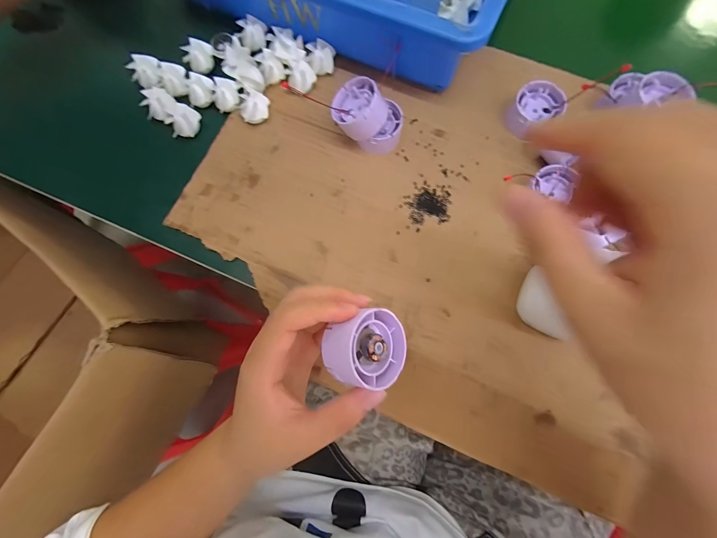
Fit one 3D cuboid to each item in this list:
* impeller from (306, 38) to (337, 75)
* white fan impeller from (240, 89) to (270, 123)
[{"bbox_3d":[-0.040,-0.220,0.319,0.029,0.020,0.028,10,78,4],"label":"impeller"},{"bbox_3d":[-0.107,-0.171,0.316,0.029,0.023,0.034,-15,77,-2],"label":"white fan impeller"}]

